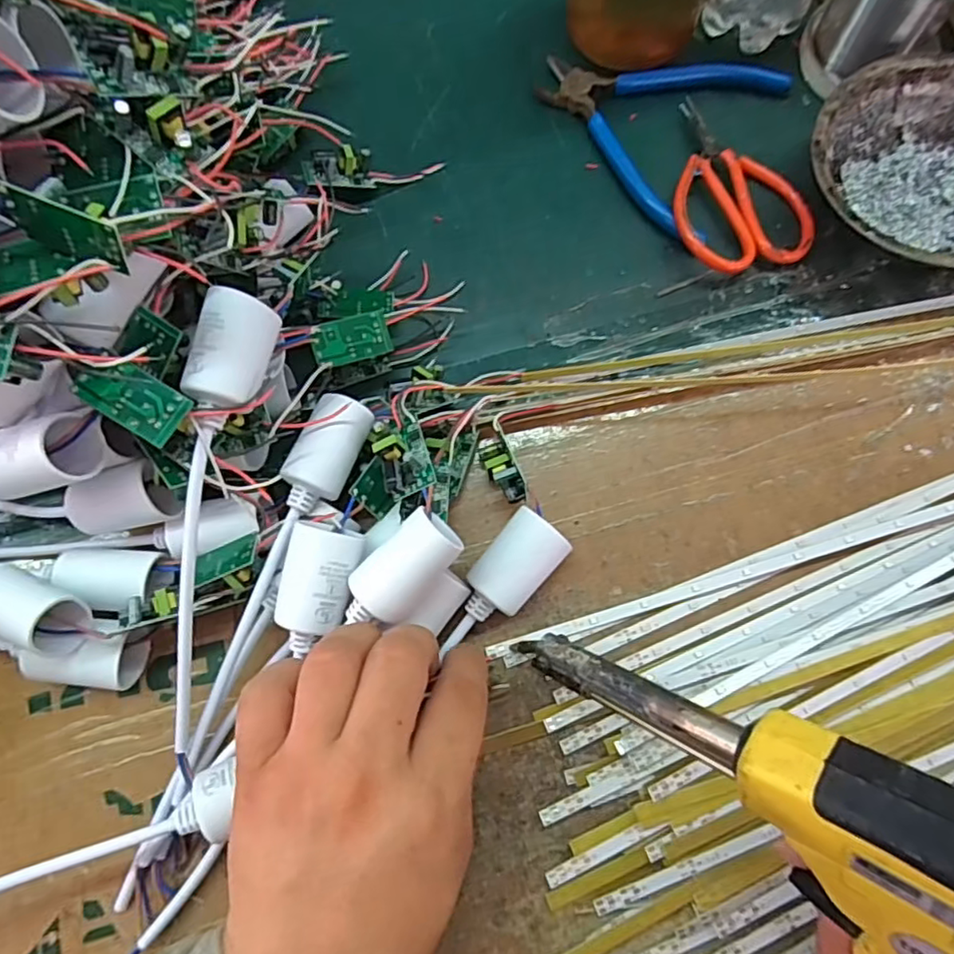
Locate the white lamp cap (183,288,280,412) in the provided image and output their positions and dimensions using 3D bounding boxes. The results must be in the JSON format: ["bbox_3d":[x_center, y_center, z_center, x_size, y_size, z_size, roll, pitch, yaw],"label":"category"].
[{"bbox_3d":[-0.097,-0.050,0.243,0.024,0.020,0.045,10,75,3],"label":"white lamp cap"}]

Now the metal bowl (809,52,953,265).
[{"bbox_3d":[0.239,-0.160,0.328,0.119,0.041,0.124,0,75,0],"label":"metal bowl"}]

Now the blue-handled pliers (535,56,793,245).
[{"bbox_3d":[0.096,-0.211,0.362,0.132,0.015,0.129,29,77,8],"label":"blue-handled pliers"}]

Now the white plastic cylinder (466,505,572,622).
[{"bbox_3d":[0.016,0.043,0.282,0.029,0.028,0.051,38,78,10],"label":"white plastic cylinder"}]

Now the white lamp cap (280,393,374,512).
[{"bbox_3d":[-0.067,-0.010,0.275,0.025,0.025,0.051,25,76,7],"label":"white lamp cap"}]

